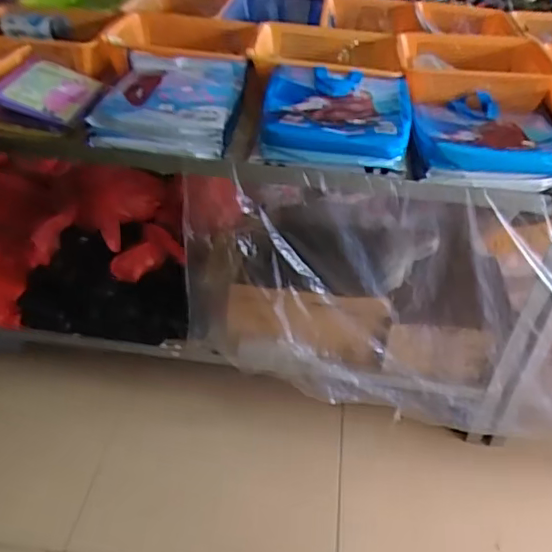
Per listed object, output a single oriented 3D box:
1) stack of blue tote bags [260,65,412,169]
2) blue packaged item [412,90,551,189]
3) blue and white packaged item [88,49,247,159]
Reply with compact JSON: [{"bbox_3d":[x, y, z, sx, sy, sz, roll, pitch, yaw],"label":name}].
[{"bbox_3d":[0.130,-0.345,1.219,0.306,0.083,0.338,6,38,3],"label":"stack of blue tote bags"},{"bbox_3d":[0.451,-0.303,1.214,0.297,0.055,0.373,8,38,5],"label":"blue packaged item"},{"bbox_3d":[-0.225,-0.383,1.259,0.287,0.085,0.357,6,38,3],"label":"blue and white packaged item"}]

